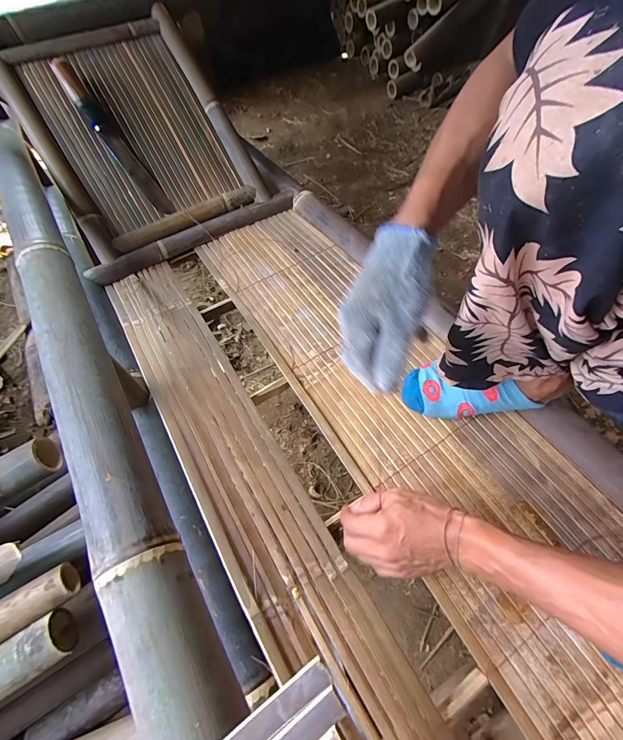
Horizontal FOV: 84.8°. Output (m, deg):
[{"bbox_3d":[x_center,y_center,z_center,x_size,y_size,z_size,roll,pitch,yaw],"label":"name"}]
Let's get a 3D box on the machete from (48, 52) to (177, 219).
[{"bbox_3d":[-0.409,-0.478,0.711,0.043,0.027,0.327,-42,108,-20],"label":"machete"}]

